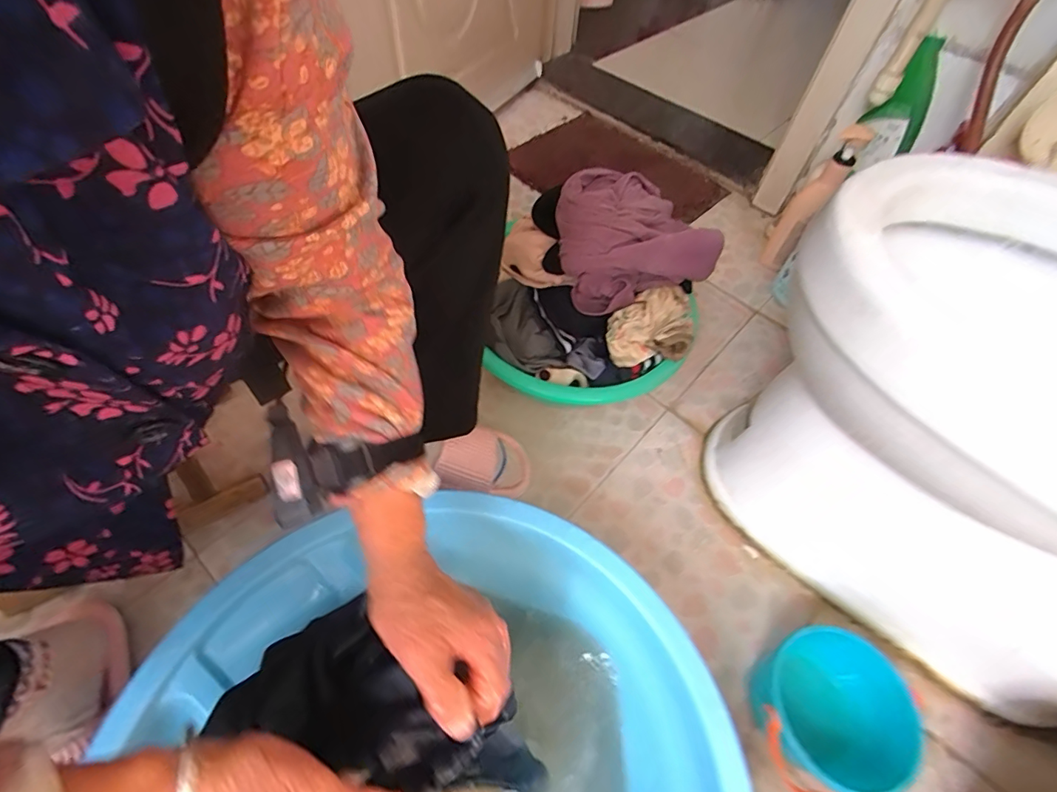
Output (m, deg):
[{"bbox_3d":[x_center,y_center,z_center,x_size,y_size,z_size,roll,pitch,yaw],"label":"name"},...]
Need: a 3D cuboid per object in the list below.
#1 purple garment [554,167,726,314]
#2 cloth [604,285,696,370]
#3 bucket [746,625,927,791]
[{"bbox_3d":[0.129,-0.203,0.625,0.196,0.112,0.142,-15,57,-13],"label":"purple garment"},{"bbox_3d":[0.170,-0.092,0.639,0.129,0.075,0.083,-21,59,-16],"label":"cloth"},{"bbox_3d":[0.309,0.332,0.507,0.142,0.104,0.138,1,55,-2],"label":"bucket"}]

